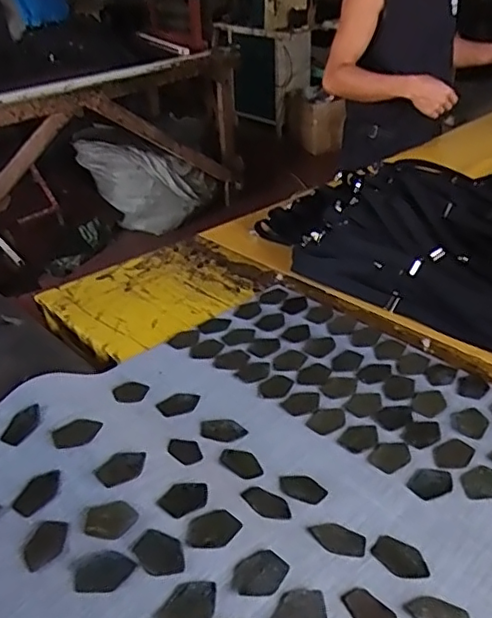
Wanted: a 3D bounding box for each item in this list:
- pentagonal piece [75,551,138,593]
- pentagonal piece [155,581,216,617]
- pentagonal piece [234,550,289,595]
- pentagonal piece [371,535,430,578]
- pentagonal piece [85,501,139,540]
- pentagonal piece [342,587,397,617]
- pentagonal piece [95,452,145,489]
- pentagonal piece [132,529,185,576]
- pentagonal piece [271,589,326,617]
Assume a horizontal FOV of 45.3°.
[{"bbox_3d":[-0.127,0.238,0.535,0.053,0.006,0.037,-1,35,2],"label":"pentagonal piece"},{"bbox_3d":[-0.048,0.255,0.504,0.037,0.006,0.051,24,42,32],"label":"pentagonal piece"},{"bbox_3d":[0.014,0.239,0.532,0.037,0.010,0.052,25,43,33],"label":"pentagonal piece"},{"bbox_3d":[0.151,0.245,0.578,0.054,0.006,0.038,21,41,29],"label":"pentagonal piece"},{"bbox_3d":[-0.131,0.206,0.577,0.050,0.004,0.040,-14,39,-6],"label":"pentagonal piece"},{"bbox_3d":[0.110,0.267,0.516,0.038,0.004,0.053,-8,31,-41],"label":"pentagonal piece"},{"bbox_3d":[-0.130,0.167,0.623,0.051,0.006,0.036,-28,42,-32],"label":"pentagonal piece"},{"bbox_3d":[-0.079,0.225,0.544,0.036,0.006,0.052,-25,41,-30],"label":"pentagonal piece"},{"bbox_3d":[0.047,0.260,0.502,0.039,0.006,0.052,24,42,32],"label":"pentagonal piece"}]

